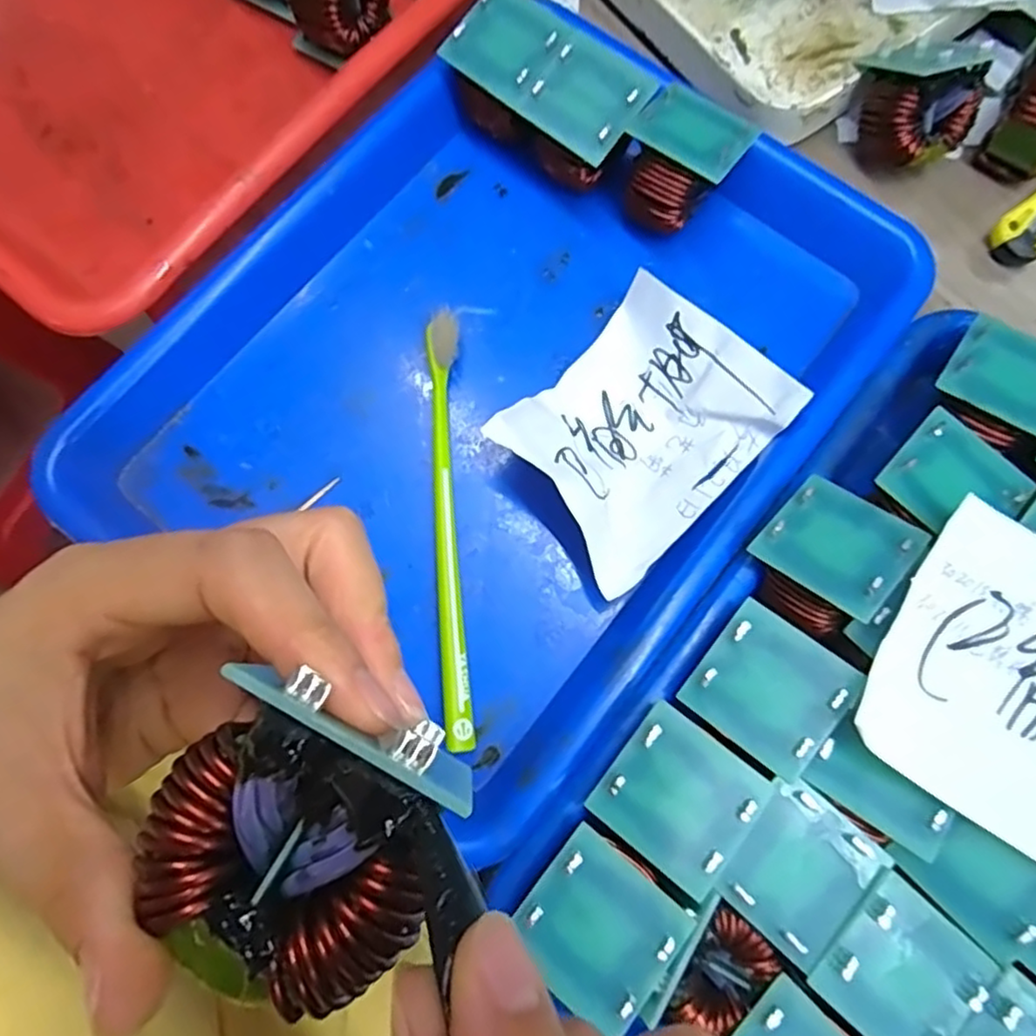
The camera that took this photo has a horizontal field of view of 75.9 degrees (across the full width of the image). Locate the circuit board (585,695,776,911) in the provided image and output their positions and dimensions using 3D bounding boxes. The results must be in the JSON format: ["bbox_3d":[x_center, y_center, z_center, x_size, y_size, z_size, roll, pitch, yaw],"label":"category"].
[{"bbox_3d":[0.054,0.093,0.221,0.045,0.005,0.044,36,83,18],"label":"circuit board"}]

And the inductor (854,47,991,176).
[{"bbox_3d":[0.186,-0.200,0.318,0.041,0.058,0.057,-21,52,-8],"label":"inductor"}]

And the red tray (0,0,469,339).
[{"bbox_3d":[-0.172,-0.268,0.337,0.258,0.041,0.336,40,80,9],"label":"red tray"}]

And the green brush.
[{"bbox_3d":[-0.029,0.001,0.286,0.013,0.015,0.186,-3,77,0],"label":"green brush"}]

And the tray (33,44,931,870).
[{"bbox_3d":[0.004,-0.077,0.300,0.258,0.036,0.309,37,80,8],"label":"tray"}]

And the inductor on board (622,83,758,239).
[{"bbox_3d":[0.075,-0.162,0.310,0.048,0.046,0.050,31,79,7],"label":"inductor on board"}]

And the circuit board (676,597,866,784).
[{"bbox_3d":[0.087,0.059,0.230,0.046,0.004,0.044,37,93,18],"label":"circuit board"}]

